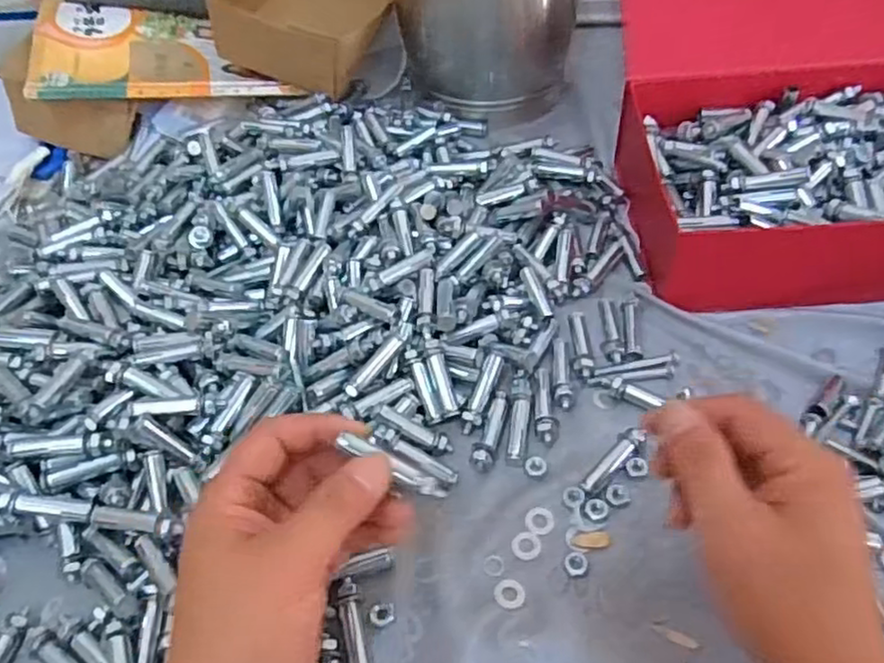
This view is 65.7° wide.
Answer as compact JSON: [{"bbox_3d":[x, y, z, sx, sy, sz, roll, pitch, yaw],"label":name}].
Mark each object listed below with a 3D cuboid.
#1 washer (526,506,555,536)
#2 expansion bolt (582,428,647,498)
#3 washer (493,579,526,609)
[{"bbox_3d":[0.056,0.108,0.393,0.016,0.004,0.017,1,50,6],"label":"washer"},{"bbox_3d":[0.102,0.078,0.408,0.051,0.009,0.012,-37,56,-23],"label":"expansion bolt"},{"bbox_3d":[0.036,0.139,0.364,0.016,0.004,0.016,-3,50,3],"label":"washer"}]

